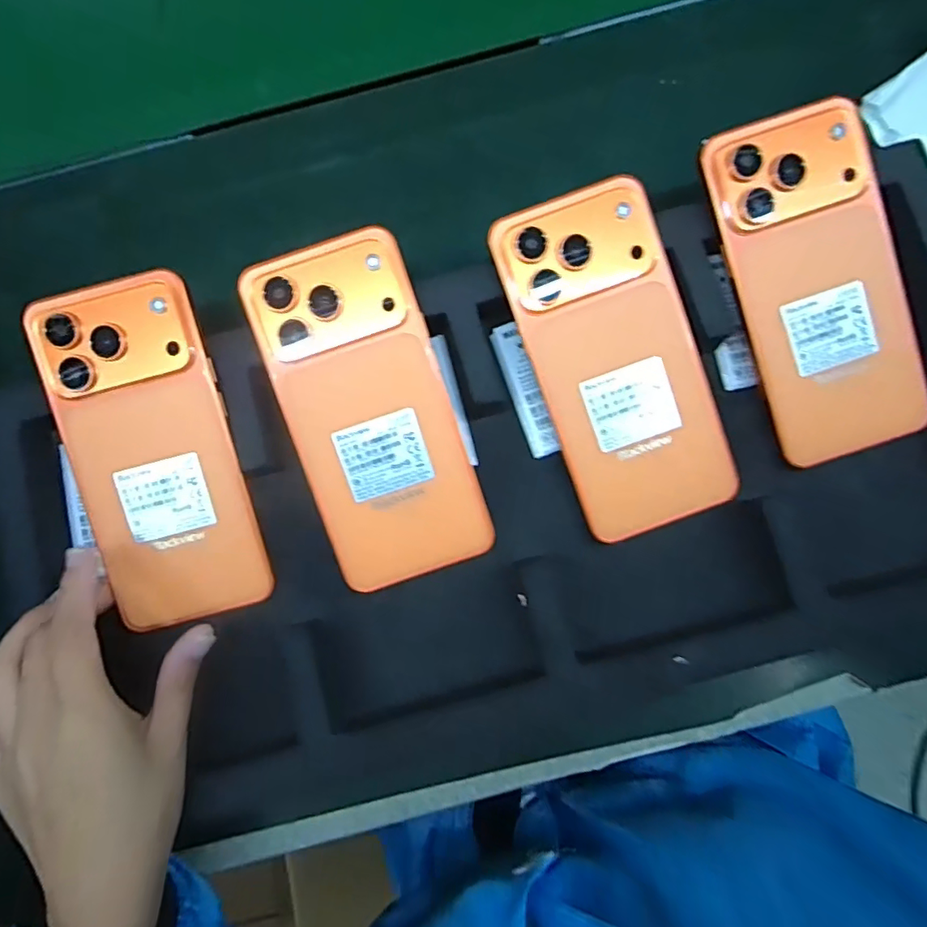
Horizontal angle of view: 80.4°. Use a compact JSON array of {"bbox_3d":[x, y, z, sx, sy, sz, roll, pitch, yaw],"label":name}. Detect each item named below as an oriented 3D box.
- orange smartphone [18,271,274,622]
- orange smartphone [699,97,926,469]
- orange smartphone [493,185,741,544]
[{"bbox_3d":[-0.147,-0.004,0.261,0.075,0.006,0.159,-15,95,-2],"label":"orange smartphone"},{"bbox_3d":[0.172,-0.084,0.262,0.075,0.009,0.161,-19,95,-3],"label":"orange smartphone"},{"bbox_3d":[0.074,-0.048,0.262,0.074,0.005,0.161,-20,95,-3],"label":"orange smartphone"}]

